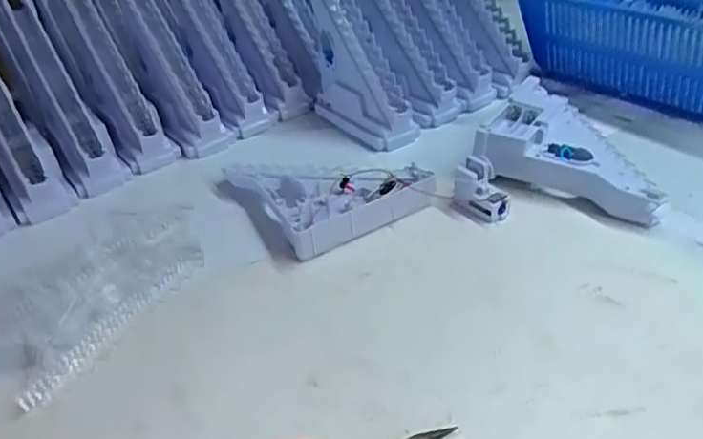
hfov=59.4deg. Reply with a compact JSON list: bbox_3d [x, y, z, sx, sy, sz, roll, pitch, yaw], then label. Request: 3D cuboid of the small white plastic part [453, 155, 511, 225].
[{"bbox_3d":[0.109,-0.025,0.517,0.034,0.041,0.047,-31,43,-31],"label":"small white plastic part"}]

